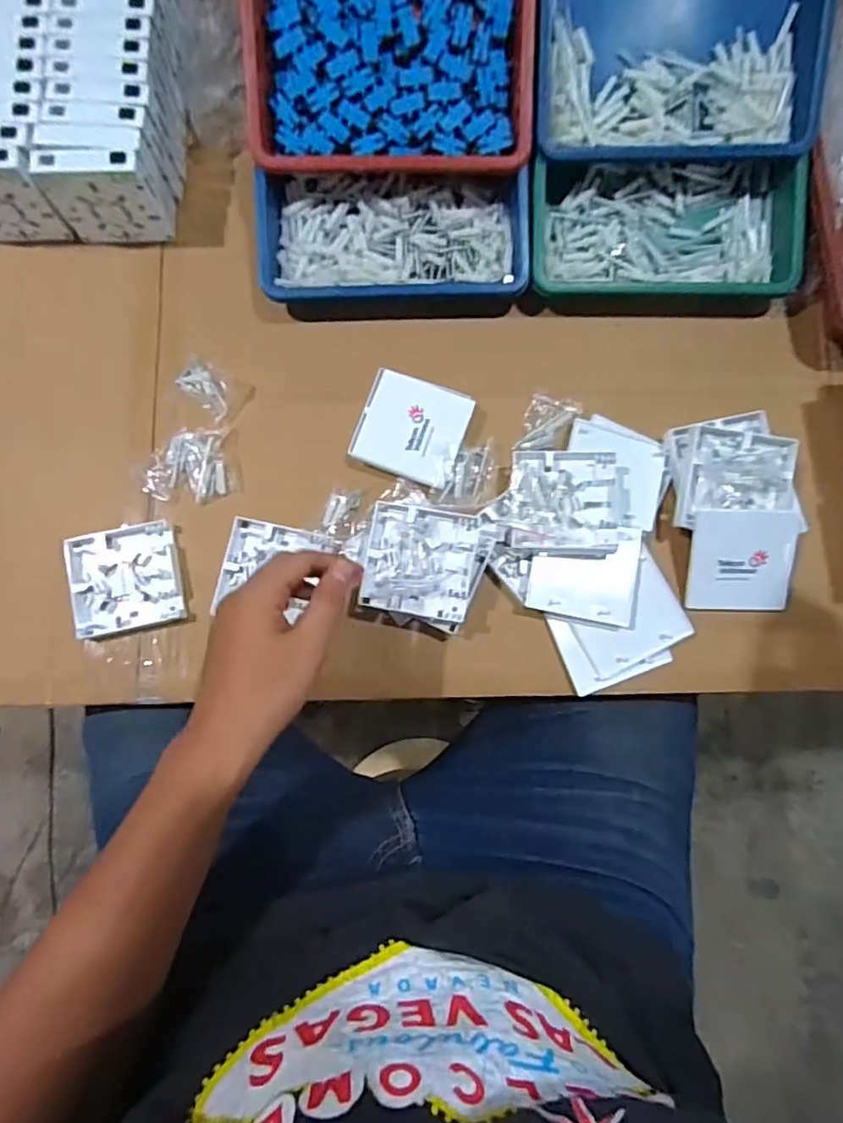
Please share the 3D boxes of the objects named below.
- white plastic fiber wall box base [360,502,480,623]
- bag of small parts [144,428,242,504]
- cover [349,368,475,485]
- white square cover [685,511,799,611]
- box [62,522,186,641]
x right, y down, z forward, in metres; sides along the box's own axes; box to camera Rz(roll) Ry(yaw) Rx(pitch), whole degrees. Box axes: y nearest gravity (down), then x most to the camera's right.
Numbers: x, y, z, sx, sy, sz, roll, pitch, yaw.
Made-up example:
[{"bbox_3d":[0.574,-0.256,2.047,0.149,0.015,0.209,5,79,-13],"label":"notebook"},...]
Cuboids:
[{"bbox_3d":[-0.001,0.000,0.487,0.086,0.017,0.086,10,81,1],"label":"white plastic fiber wall box base"},{"bbox_3d":[-0.204,-0.087,0.532,0.084,0.013,0.066,0,81,0],"label":"bag of small parts"},{"bbox_3d":[-0.008,-0.117,0.521,0.089,0.010,0.086,20,81,3],"label":"cover"},{"bbox_3d":[0.268,0.000,0.498,0.085,0.008,0.083,1,102,-4],"label":"white square cover"},{"bbox_3d":[-0.252,0.015,0.512,0.088,0.017,0.088,-13,81,-3],"label":"box"}]

